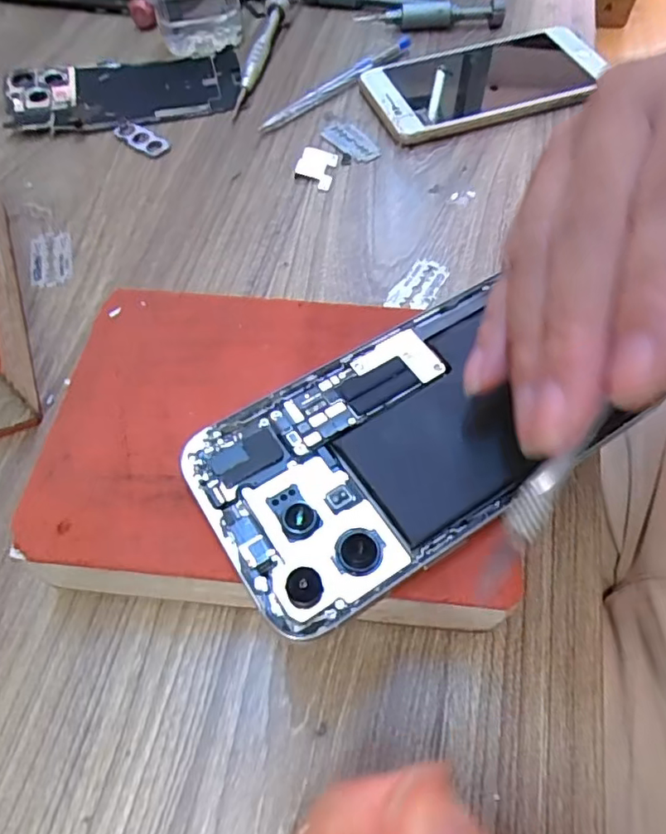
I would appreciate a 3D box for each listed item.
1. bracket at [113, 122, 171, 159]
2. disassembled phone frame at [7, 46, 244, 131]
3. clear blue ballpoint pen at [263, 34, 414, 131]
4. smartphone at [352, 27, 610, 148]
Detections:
[{"bbox_3d":[-0.120,-0.173,0.362,0.046,0.005,0.015,38,67,23],"label":"bracket"},{"bbox_3d":[-0.142,-0.225,0.396,0.155,0.008,0.081,-11,58,-5],"label":"disassembled phone frame"},{"bbox_3d":[0.005,-0.222,0.385,0.135,0.010,0.011,-39,64,-20],"label":"clear blue ballpoint pen"},{"bbox_3d":[0.102,-0.219,0.379,0.155,0.012,0.082,-17,59,-8],"label":"smartphone"}]

